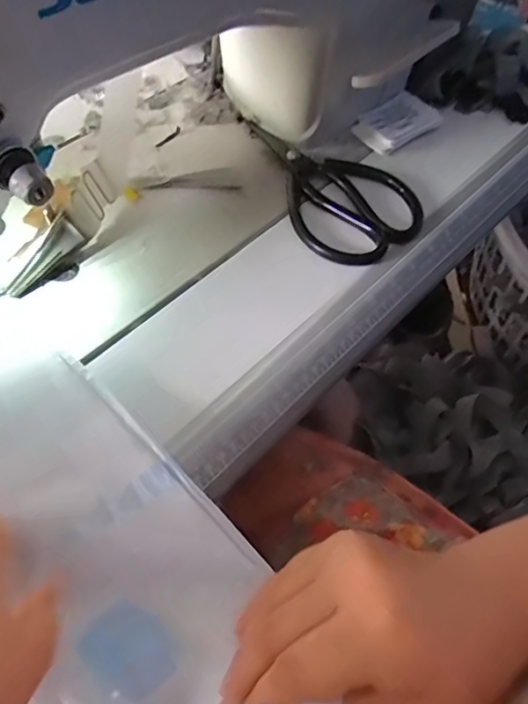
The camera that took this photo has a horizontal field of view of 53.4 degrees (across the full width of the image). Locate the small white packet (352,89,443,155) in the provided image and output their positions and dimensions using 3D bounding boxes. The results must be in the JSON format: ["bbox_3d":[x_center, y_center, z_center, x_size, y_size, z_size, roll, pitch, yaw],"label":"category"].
[{"bbox_3d":[0.121,-0.211,0.477,0.076,0.012,0.046,-36,69,-22],"label":"small white packet"}]

